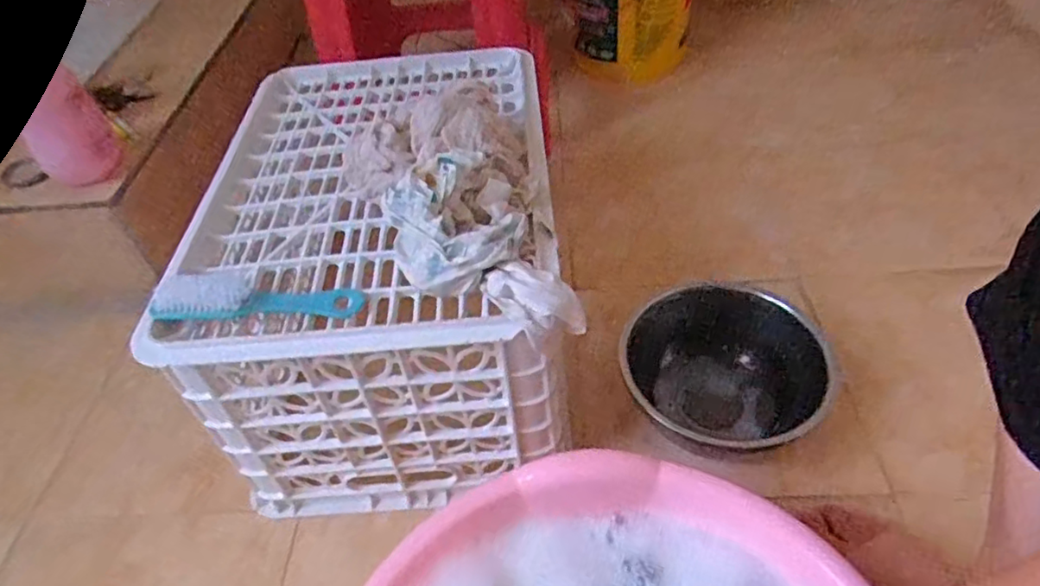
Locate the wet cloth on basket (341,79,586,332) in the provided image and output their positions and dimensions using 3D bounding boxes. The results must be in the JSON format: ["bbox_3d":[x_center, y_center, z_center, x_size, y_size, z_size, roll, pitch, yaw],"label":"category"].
[{"bbox_3d":[-0.062,-0.086,0.526,0.167,0.067,0.283,-11,47,-5],"label":"wet cloth on basket"}]

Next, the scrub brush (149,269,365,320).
[{"bbox_3d":[-0.207,-0.001,0.495,0.160,0.024,0.045,-4,47,2],"label":"scrub brush"}]

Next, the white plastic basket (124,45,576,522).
[{"bbox_3d":[-0.134,-0.057,0.701,0.332,0.277,0.485,-6,47,0],"label":"white plastic basket"}]

